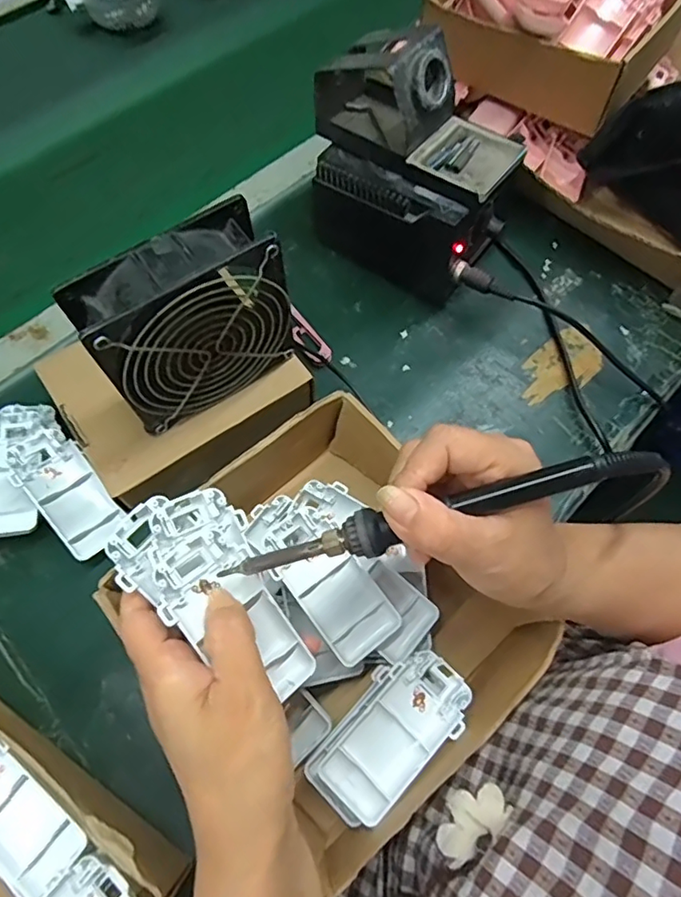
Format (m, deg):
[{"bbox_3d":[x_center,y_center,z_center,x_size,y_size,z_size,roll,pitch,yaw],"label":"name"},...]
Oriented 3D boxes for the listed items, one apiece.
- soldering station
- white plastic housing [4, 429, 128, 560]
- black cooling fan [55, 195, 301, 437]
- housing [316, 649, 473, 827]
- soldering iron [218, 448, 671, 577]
[{"bbox_3d":[0.060,-0.240,0.465,0.170,0.161,0.112,31,68,12],"label":"soldering station"},{"bbox_3d":[-0.198,0.028,0.394,0.044,0.022,0.101,-34,83,-15],"label":"white plastic housing"},{"bbox_3d":[-0.092,-0.076,0.347,0.117,0.118,0.042,-32,70,-15],"label":"black cooling fan"},{"bbox_3d":[0.034,0.166,0.319,0.047,0.018,0.094,38,70,15],"label":"housing"},{"bbox_3d":[0.045,0.032,0.255,0.207,0.015,0.021,-17,66,5],"label":"soldering iron"}]

